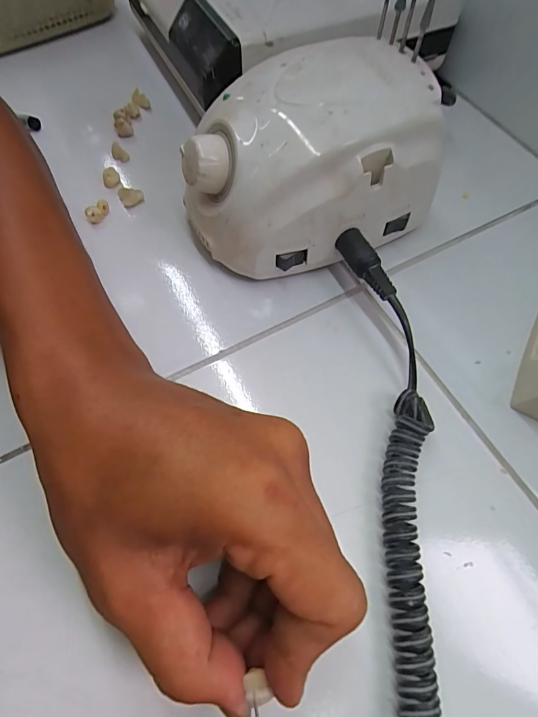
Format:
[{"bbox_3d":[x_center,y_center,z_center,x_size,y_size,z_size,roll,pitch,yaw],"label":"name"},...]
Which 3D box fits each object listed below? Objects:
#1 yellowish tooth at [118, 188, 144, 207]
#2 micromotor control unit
[{"bbox_3d":[-0.096,-0.113,0.267,0.017,0.009,0.010,-15,66,-8],"label":"yellowish tooth"},{"bbox_3d":[0.020,-0.110,0.224,0.139,0.086,0.090,-20,66,-10],"label":"micromotor control unit"}]

